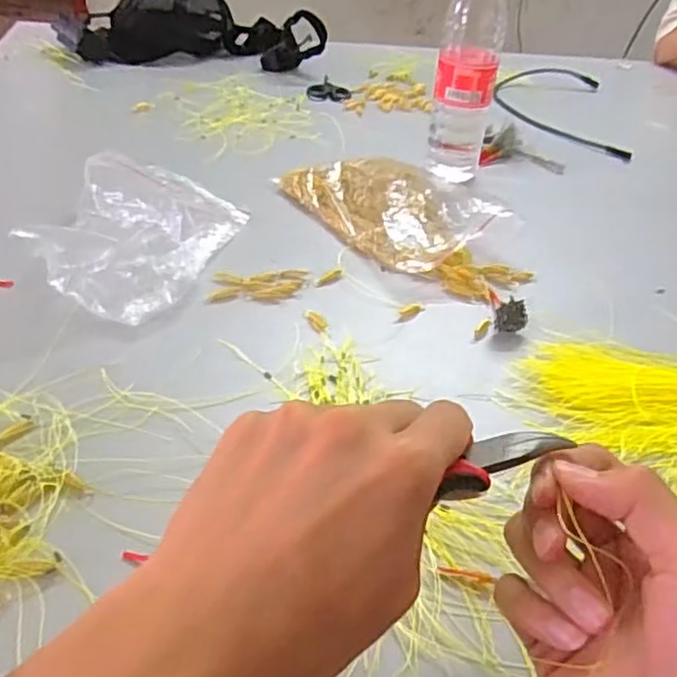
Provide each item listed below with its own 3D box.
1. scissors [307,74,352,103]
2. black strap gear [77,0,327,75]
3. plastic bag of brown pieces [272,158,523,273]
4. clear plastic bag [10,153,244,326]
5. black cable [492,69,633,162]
[{"bbox_3d":[-0.012,-0.356,0.945,0.061,0.005,0.113,5,38,-1],"label":"scissors"},{"bbox_3d":[-0.186,-0.467,0.969,0.325,0.095,0.166,6,37,-2],"label":"black strap gear"},{"bbox_3d":[0.050,-0.128,0.625,0.139,0.041,0.207,-15,42,-26],"label":"plastic bag of brown pieces"},{"bbox_3d":[-0.167,-0.089,0.538,0.134,0.040,0.192,13,38,8],"label":"clear plastic bag"},{"bbox_3d":[0.314,-0.337,0.959,0.164,0.025,0.306,8,38,3],"label":"black cable"}]

